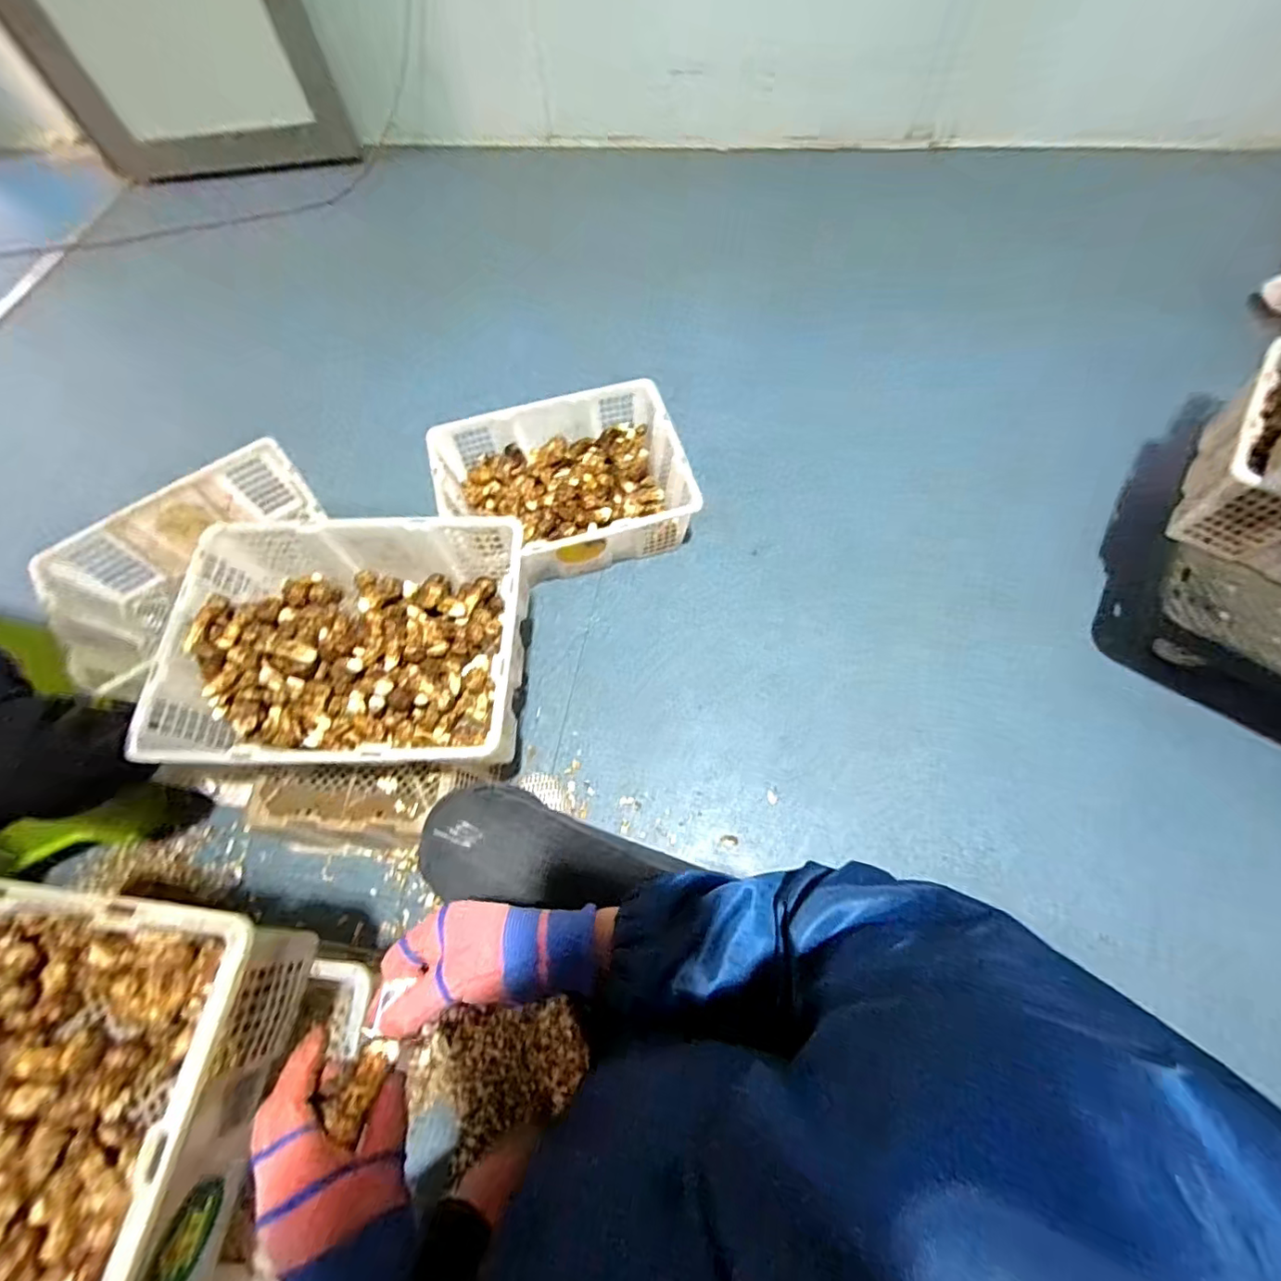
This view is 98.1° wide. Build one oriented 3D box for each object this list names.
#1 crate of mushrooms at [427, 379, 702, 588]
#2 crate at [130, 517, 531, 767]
[{"bbox_3d":[-0.151,-0.307,1.131,0.465,0.155,0.366,-18,67,-6],"label":"crate of mushrooms"},{"bbox_3d":[-0.406,0.004,0.809,0.468,0.153,0.365,3,66,3],"label":"crate"}]

